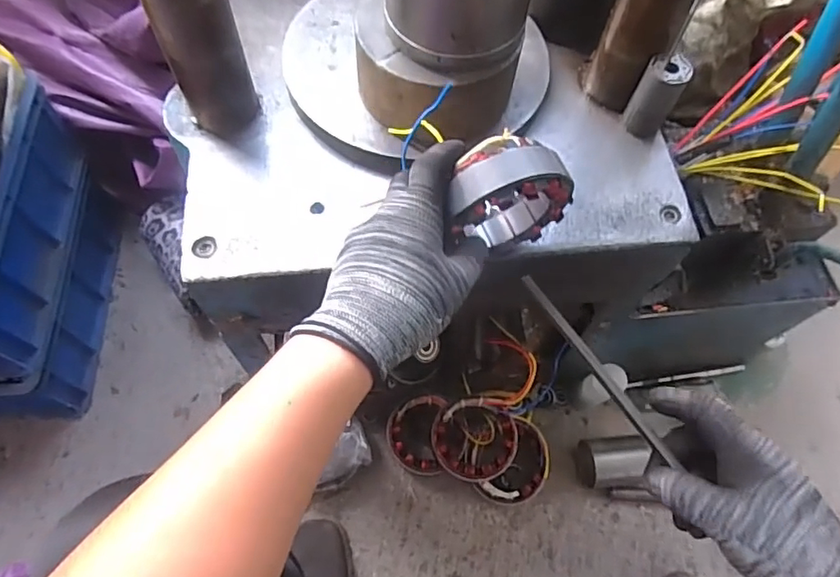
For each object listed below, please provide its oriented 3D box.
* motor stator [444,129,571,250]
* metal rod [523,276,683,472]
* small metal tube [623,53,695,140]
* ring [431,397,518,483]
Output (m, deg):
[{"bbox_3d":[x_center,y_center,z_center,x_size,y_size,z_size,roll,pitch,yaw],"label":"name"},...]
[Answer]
[{"bbox_3d":[0.061,-0.067,0.425,0.100,0.101,0.046,-21,67,-13],"label":"motor stator"},{"bbox_3d":[0.131,0.057,0.414,0.010,0.008,0.168,-30,73,-16],"label":"metal rod"},{"bbox_3d":[0.224,-0.182,0.523,0.038,0.074,0.033,23,65,8],"label":"small metal tube"},{"bbox_3d":[0.077,0.213,0.777,0.118,0.028,0.112,0,72,0],"label":"ring"}]

